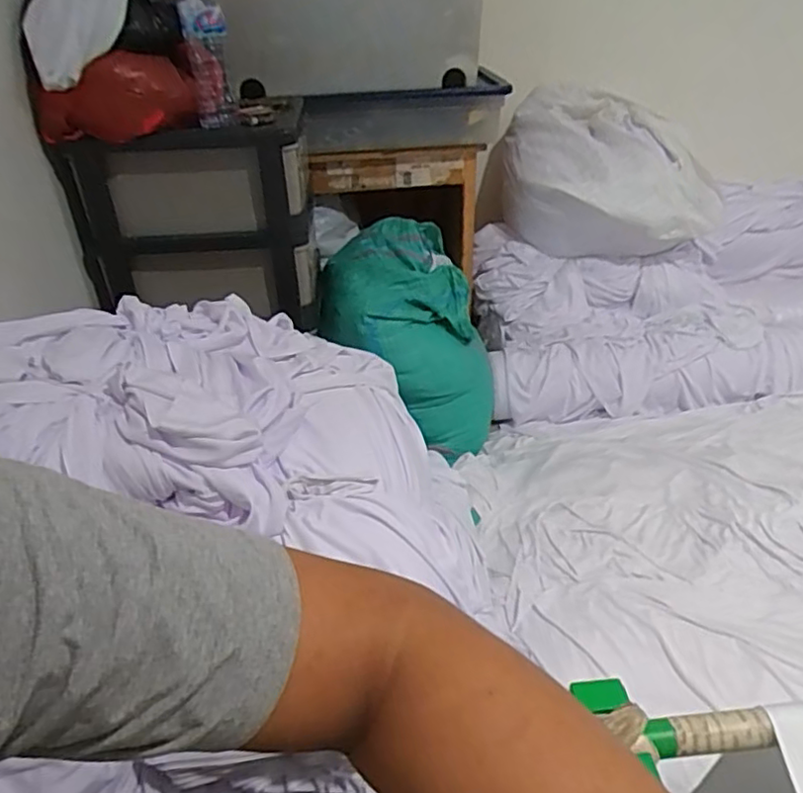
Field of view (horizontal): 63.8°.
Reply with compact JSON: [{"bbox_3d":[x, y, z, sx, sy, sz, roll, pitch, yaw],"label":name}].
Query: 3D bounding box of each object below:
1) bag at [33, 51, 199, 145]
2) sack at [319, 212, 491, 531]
[{"bbox_3d":[-0.576,-0.599,1.293,0.305,0.145,0.072,-14,38,-14],"label":"bag"},{"bbox_3d":[0.008,-0.168,1.776,0.418,0.440,0.525,-5,34,-3],"label":"sack"}]

